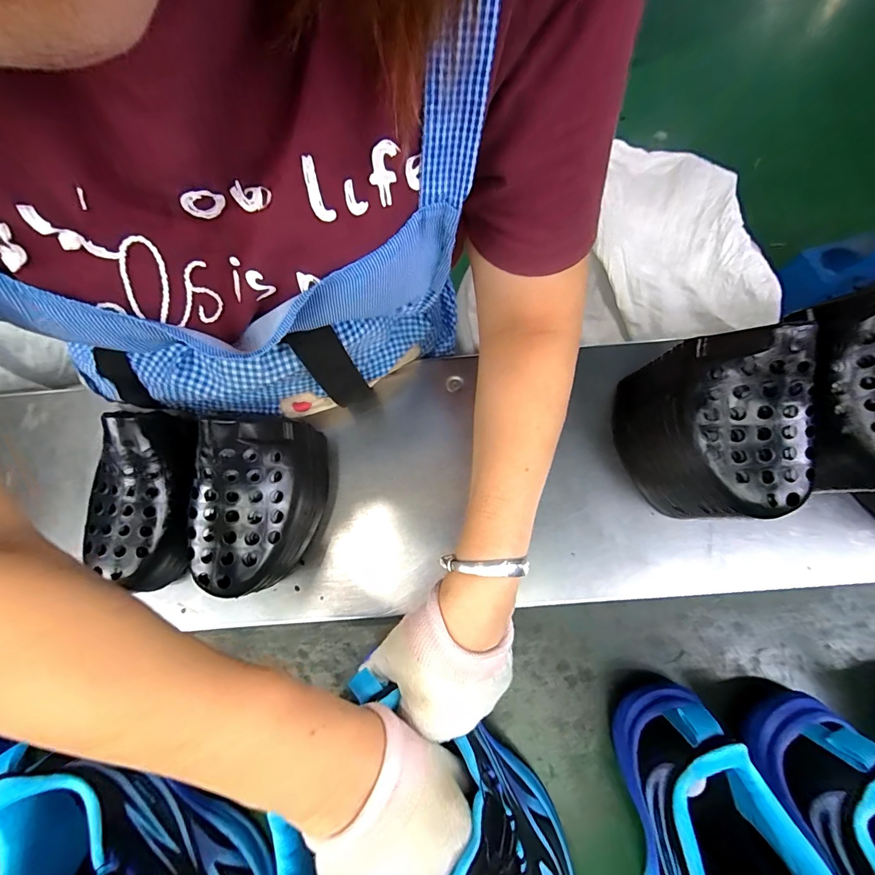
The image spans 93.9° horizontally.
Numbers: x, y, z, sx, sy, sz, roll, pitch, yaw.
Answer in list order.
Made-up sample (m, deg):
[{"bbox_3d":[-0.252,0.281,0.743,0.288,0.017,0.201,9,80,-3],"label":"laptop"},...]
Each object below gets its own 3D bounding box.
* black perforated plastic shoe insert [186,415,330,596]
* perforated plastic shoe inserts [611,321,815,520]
[{"bbox_3d":[-0.141,0.050,0.322,0.073,0.103,0.136,18,77,6],"label":"black perforated plastic shoe insert"},{"bbox_3d":[0.199,-0.005,0.305,0.075,0.137,0.124,-7,76,-1],"label":"perforated plastic shoe inserts"}]

